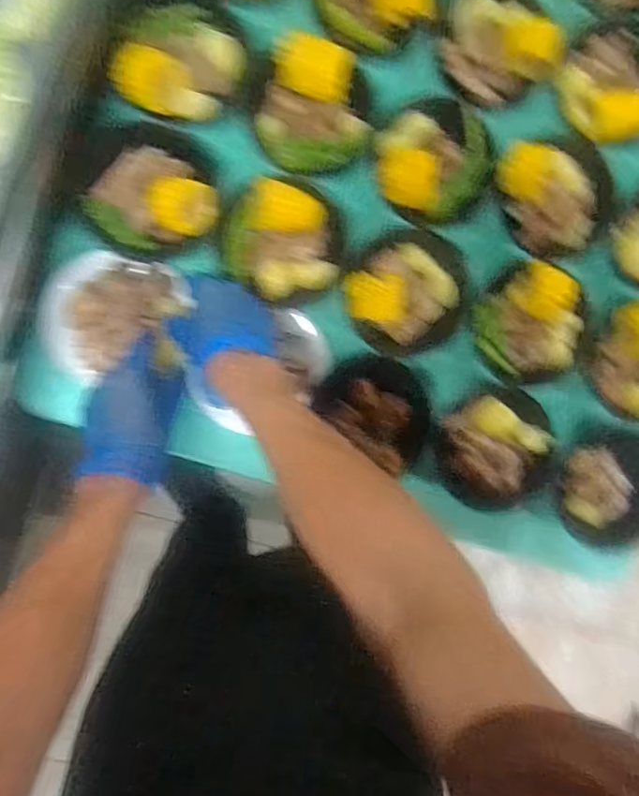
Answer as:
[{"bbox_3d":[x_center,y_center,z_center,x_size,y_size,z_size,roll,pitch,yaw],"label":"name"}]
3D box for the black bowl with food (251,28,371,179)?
[{"bbox_3d":[-0.006,-0.298,0.615,0.119,0.068,0.124,0,93,-6],"label":"black bowl with food"}]

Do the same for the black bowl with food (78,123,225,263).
[{"bbox_3d":[-0.171,-0.213,0.594,0.129,0.049,0.123,0,93,-6],"label":"black bowl with food"}]

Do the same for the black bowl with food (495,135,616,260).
[{"bbox_3d":[0.264,-0.223,0.648,0.124,0.044,0.126,0,93,-6],"label":"black bowl with food"}]

